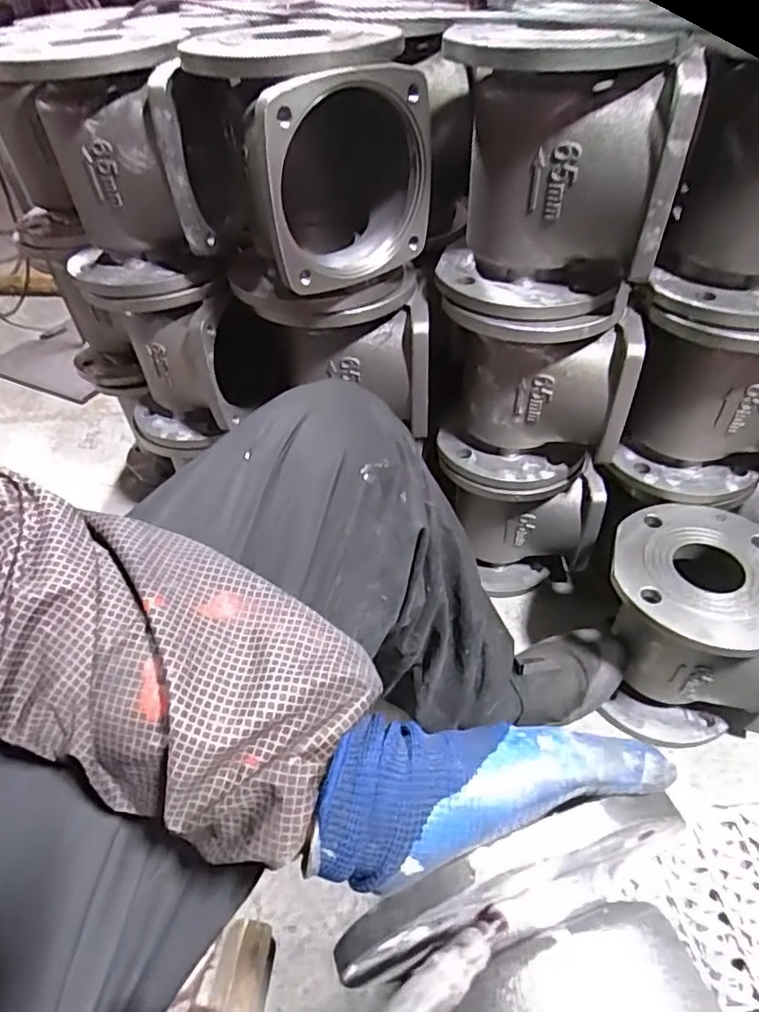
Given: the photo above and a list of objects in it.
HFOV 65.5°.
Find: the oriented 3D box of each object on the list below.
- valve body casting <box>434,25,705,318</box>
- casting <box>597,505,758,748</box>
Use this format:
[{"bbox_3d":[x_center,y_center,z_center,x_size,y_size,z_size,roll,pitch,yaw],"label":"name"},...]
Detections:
[{"bbox_3d":[0.133,-0.274,0.495,0.155,0.183,0.176,-6,44,-2],"label":"valve body casting"},{"bbox_3d":[0.324,0.128,0.627,0.173,0.197,0.165,-1,44,4],"label":"casting"}]

